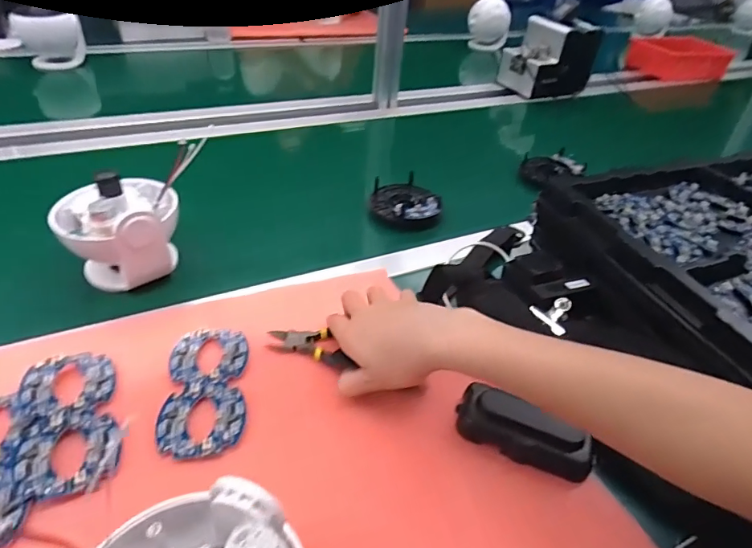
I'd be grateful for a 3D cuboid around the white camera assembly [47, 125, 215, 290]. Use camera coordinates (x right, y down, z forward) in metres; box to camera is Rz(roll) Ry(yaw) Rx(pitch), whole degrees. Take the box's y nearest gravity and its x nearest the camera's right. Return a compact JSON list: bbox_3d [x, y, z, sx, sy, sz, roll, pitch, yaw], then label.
[{"bbox_3d":[-0.270,-0.067,0.515,0.117,0.099,0.123,6,39,0],"label":"white camera assembly"}]

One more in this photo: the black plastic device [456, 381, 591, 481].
[{"bbox_3d":[0.119,0.129,0.386,0.107,0.032,0.036,22,41,19],"label":"black plastic device"}]

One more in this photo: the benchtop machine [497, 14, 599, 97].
[{"bbox_3d":[0.406,-0.509,1.138,0.185,0.153,0.115,-11,42,-20],"label":"benchtop machine"}]

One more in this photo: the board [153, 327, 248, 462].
[{"bbox_3d":[-0.143,0.094,0.405,0.065,0.005,0.126,-3,39,-11],"label":"board"}]

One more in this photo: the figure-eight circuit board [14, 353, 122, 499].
[{"bbox_3d":[-0.236,0.110,0.371,0.064,0.004,0.125,-8,42,-28],"label":"figure-eight circuit board"}]

